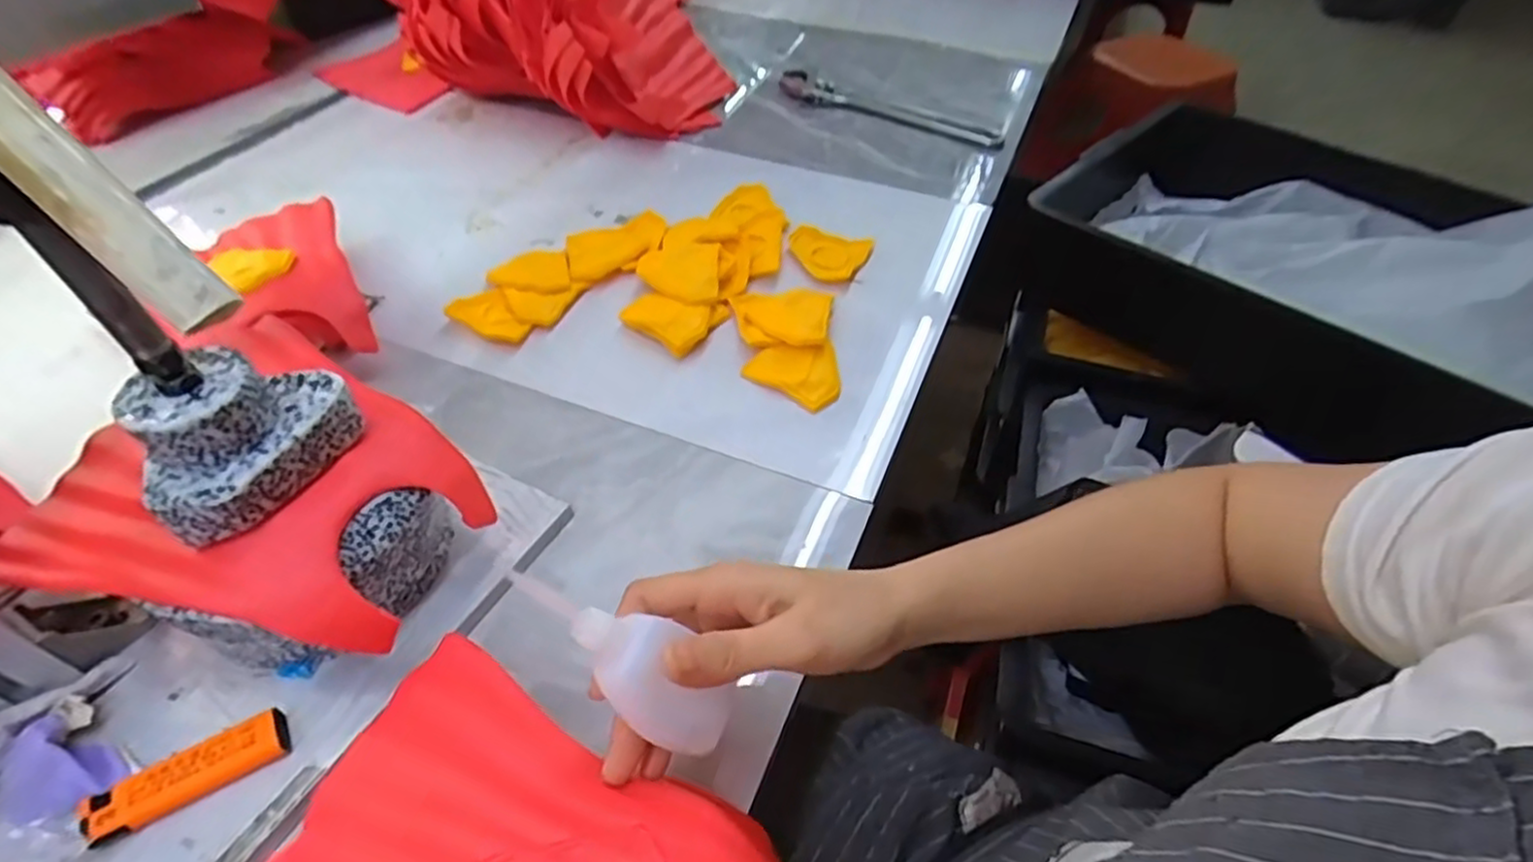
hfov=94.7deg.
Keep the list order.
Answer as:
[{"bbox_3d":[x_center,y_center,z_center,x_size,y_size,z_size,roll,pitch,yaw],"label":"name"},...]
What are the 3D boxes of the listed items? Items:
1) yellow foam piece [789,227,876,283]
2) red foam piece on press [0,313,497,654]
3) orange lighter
[{"bbox_3d":[0.056,-0.159,0.641,0.075,0.012,0.069,8,48,6],"label":"yellow foam piece"},{"bbox_3d":[-0.263,0.026,0.377,0.200,0.053,0.173,16,51,14],"label":"red foam piece on press"},{"bbox_3d":[-0.269,0.161,0.330,0.079,0.014,0.024,-25,53,-22],"label":"orange lighter"}]

